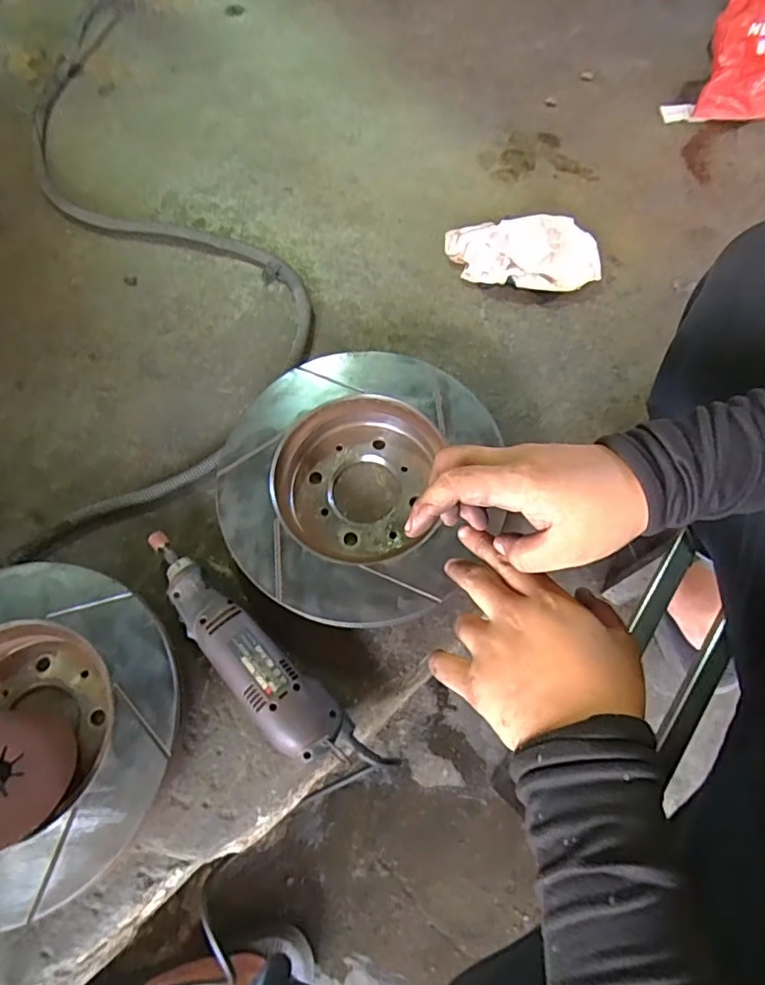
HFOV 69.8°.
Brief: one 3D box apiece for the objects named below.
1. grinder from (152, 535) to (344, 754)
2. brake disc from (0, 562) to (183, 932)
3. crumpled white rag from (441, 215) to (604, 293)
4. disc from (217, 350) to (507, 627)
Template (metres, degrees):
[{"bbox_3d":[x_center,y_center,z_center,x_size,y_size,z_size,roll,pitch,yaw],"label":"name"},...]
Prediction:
[{"bbox_3d":[-0.127,0.124,0.458,0.227,0.046,0.050,39,75,15],"label":"grinder"},{"bbox_3d":[-0.300,0.188,0.440,0.261,0.052,0.262,-1,69,2],"label":"brake disc"},{"bbox_3d":[0.153,-0.258,0.593,0.163,0.043,0.079,-1,69,2],"label":"crumpled white rag"},{"bbox_3d":[-0.020,-0.006,0.501,0.238,0.047,0.245,-1,69,2],"label":"disc"}]

